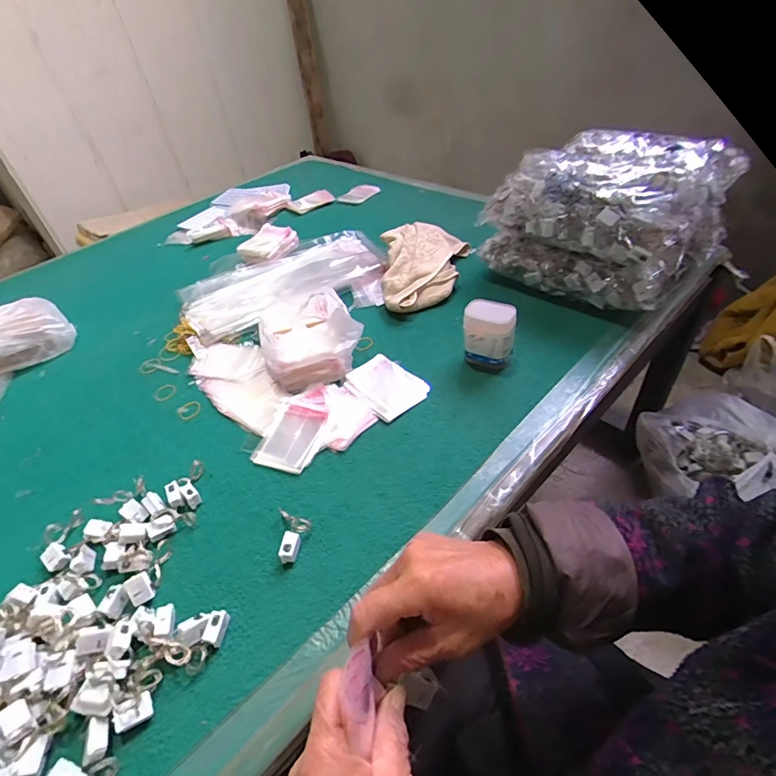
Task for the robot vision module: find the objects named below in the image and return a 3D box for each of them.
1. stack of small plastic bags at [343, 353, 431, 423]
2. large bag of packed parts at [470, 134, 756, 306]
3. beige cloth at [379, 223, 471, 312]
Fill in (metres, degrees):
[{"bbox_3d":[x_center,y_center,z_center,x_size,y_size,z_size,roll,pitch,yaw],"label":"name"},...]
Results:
[{"bbox_3d":[-0.002,-0.004,0.615,0.082,0.015,0.104,-32,49,-23],"label":"stack of small plastic bags"},{"bbox_3d":[0.352,-0.277,0.724,0.273,0.201,0.289,-35,50,-25],"label":"large bag of packed parts"},{"bbox_3d":[0.067,-0.219,0.790,0.149,0.062,0.234,0,44,8],"label":"beige cloth"}]

